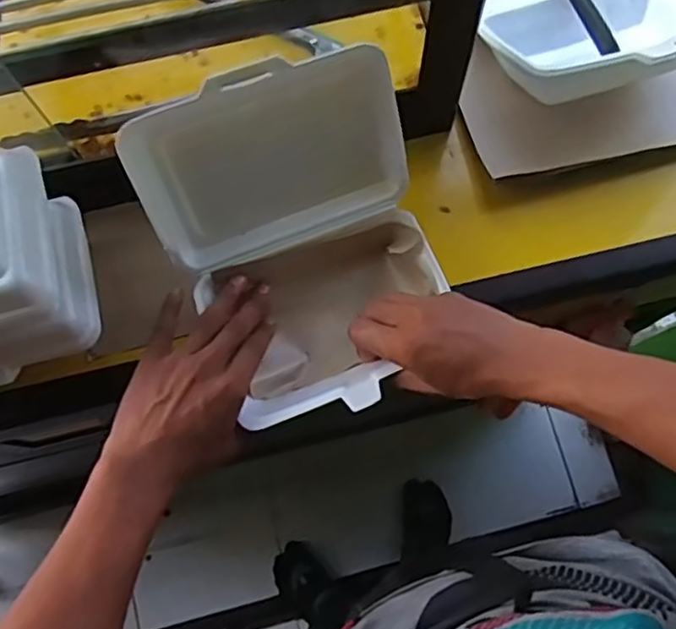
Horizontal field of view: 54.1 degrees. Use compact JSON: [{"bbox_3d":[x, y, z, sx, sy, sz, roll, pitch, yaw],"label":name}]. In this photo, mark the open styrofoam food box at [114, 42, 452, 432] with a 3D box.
[{"bbox_3d":[-0.024,-0.044,0.480,0.187,0.141,0.213,-20,79,-5],"label":"open styrofoam food box"}]

